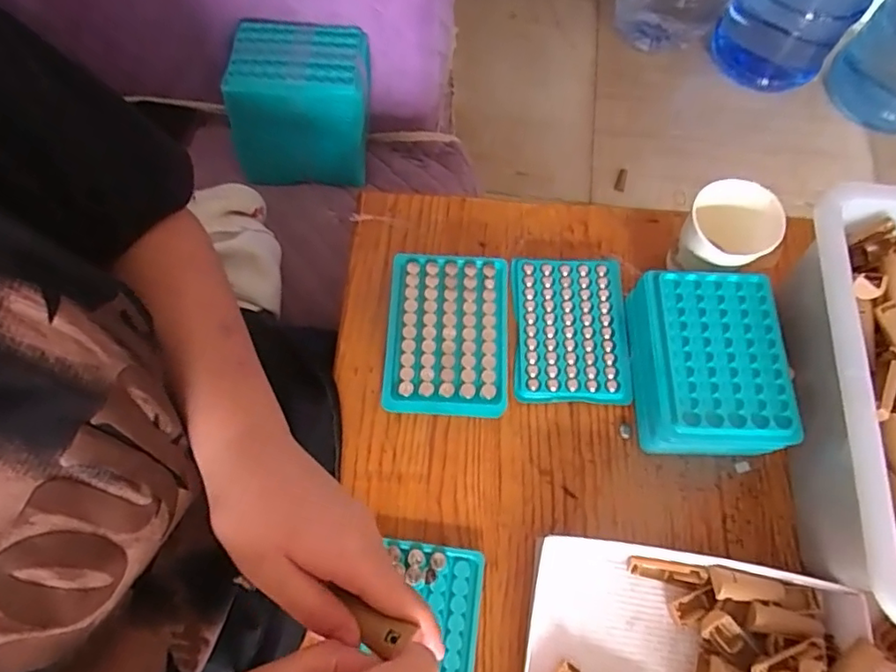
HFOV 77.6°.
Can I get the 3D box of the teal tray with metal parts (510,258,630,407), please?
[{"bbox_3d":[0.102,-0.007,0.465,0.094,0.010,0.124,2,70,0],"label":"teal tray with metal parts"}]

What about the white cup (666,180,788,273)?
[{"bbox_3d":[0.223,-0.082,0.454,0.066,0.062,0.069,0,70,0],"label":"white cup"}]

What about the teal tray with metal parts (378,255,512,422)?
[{"bbox_3d":[0.000,-0.001,0.452,0.095,0.024,0.129,3,70,1],"label":"teal tray with metal parts"}]

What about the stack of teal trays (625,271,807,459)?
[{"bbox_3d":[0.194,0.021,0.423,0.099,0.054,0.129,0,70,0],"label":"stack of teal trays"}]

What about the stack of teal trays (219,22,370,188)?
[{"bbox_3d":[-0.152,-0.240,0.586,0.141,0.126,0.104,-1,70,0],"label":"stack of teal trays"}]

